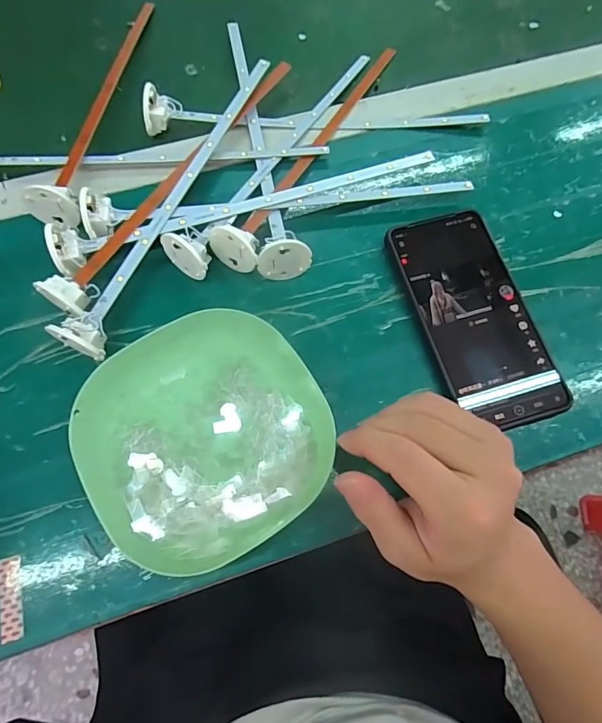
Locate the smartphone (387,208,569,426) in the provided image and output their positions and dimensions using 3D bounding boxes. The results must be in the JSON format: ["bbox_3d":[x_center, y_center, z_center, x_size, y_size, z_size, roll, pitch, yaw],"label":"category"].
[{"bbox_3d":[0.122,-0.033,0.302,0.079,0.015,0.160,-16,69,-7],"label":"smartphone"}]

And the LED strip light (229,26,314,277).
[{"bbox_3d":[-0.034,-0.198,0.354,0.036,0.036,0.286,-8,68,-4],"label":"LED strip light"}]

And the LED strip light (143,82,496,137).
[{"bbox_3d":[0.014,-0.214,0.359,0.287,0.029,0.031,-2,68,-1],"label":"LED strip light"}]

